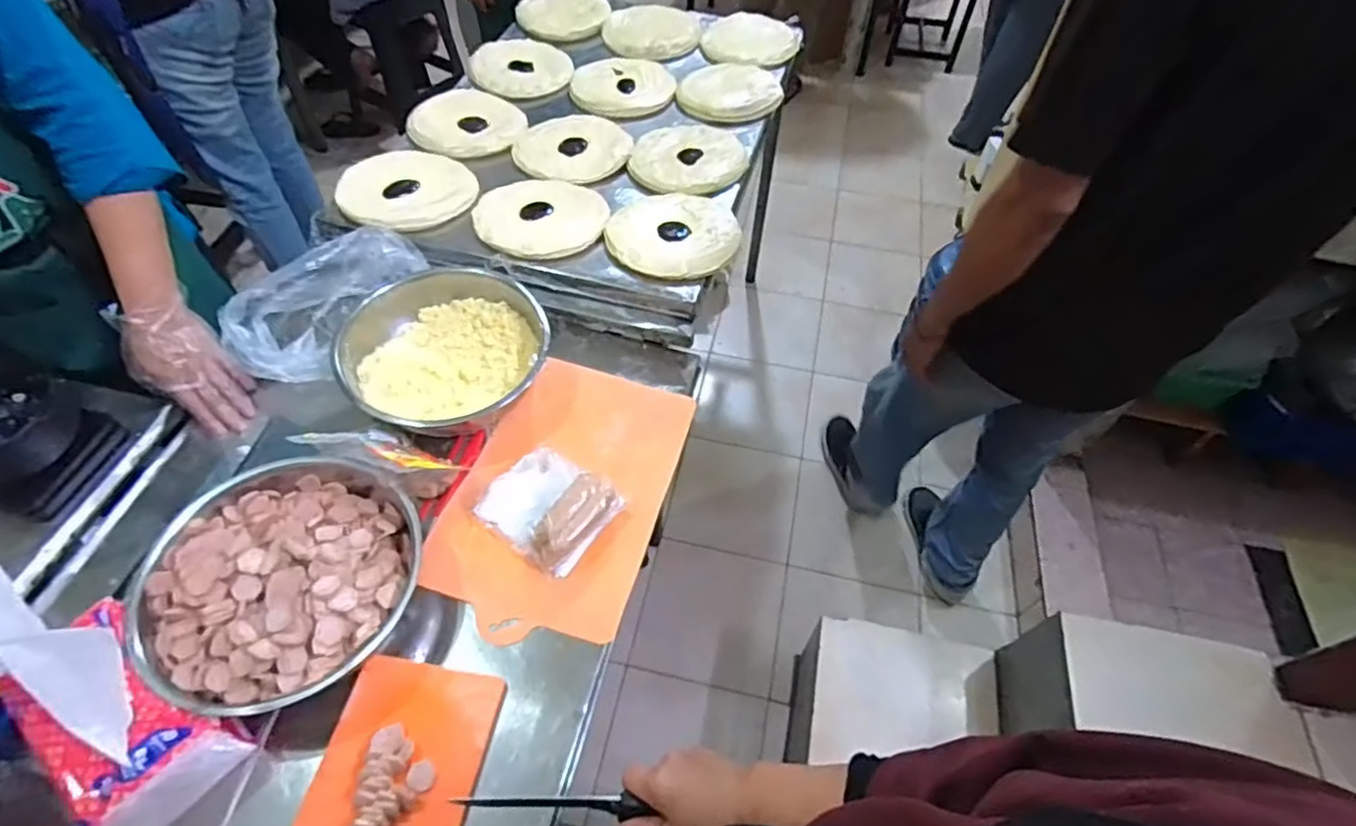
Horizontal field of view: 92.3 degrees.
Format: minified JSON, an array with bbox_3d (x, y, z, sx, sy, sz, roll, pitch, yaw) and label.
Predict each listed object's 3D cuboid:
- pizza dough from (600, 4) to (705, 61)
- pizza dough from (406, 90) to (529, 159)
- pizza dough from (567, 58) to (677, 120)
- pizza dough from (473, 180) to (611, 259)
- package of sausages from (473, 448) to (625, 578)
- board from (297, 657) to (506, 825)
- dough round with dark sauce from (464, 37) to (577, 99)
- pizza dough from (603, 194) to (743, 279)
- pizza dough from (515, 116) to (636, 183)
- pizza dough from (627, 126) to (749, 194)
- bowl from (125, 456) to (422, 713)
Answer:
[{"bbox_3d":[-0.053,-0.779,1.319,0.194,0.033,0.151,0,54,-1],"label":"pizza dough"},{"bbox_3d":[-0.359,-0.509,1.126,0.191,0.029,0.185,1,54,-1],"label":"pizza dough"},{"bbox_3d":[-0.103,-0.610,1.221,0.192,0.018,0.148,-7,65,-2],"label":"pizza dough"},{"bbox_3d":[-0.204,-0.296,0.978,0.188,0.013,0.169,-21,57,-15],"label":"pizza dough"},{"bbox_3d":[-0.149,0.103,0.750,0.124,0.044,0.116,29,58,19],"label":"package of sausages"},{"bbox_3d":[-0.264,0.372,0.572,0.139,0.016,0.288,13,54,-2],"label":"board"},{"bbox_3d":[-0.302,-0.664,1.254,0.190,0.014,0.154,-8,67,-9],"label":"dough round with dark sauce"},{"bbox_3d":[-0.006,-0.268,0.964,0.192,0.015,0.177,1,54,-1],"label":"pizza dough"},{"bbox_3d":[-0.178,-0.442,1.095,0.193,0.015,0.175,8,54,4],"label":"pizza dough"},{"bbox_3d":[0.017,-0.422,1.083,0.187,0.015,0.166,12,54,7],"label":"pizza dough"},{"bbox_3d":[-0.405,0.158,0.674,0.266,0.072,0.267,1,54,-1],"label":"bowl"}]

